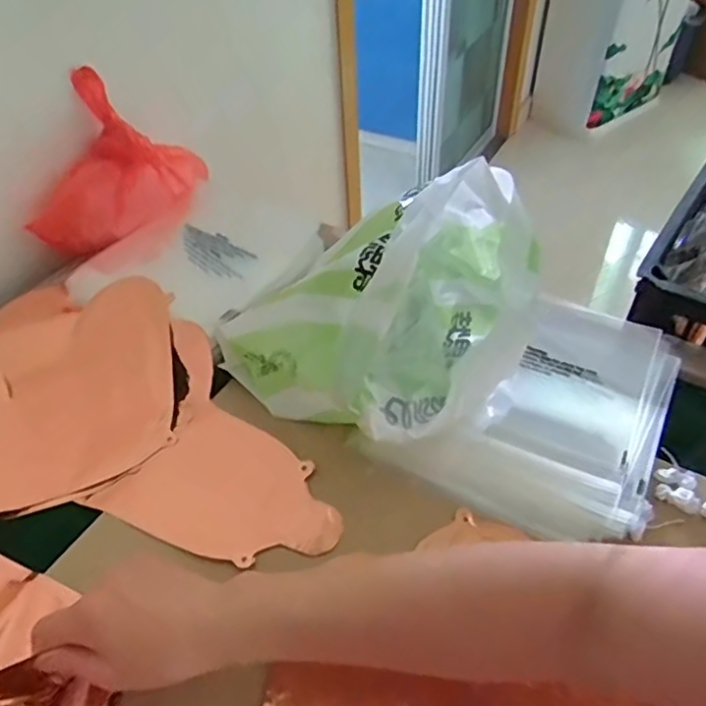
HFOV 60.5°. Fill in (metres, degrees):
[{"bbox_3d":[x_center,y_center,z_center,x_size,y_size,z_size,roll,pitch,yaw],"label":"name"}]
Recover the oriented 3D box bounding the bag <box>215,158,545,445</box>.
[{"bbox_3d":[0.029,-0.054,0.533,0.212,0.151,0.239,27,53,26],"label":"bag"}]

